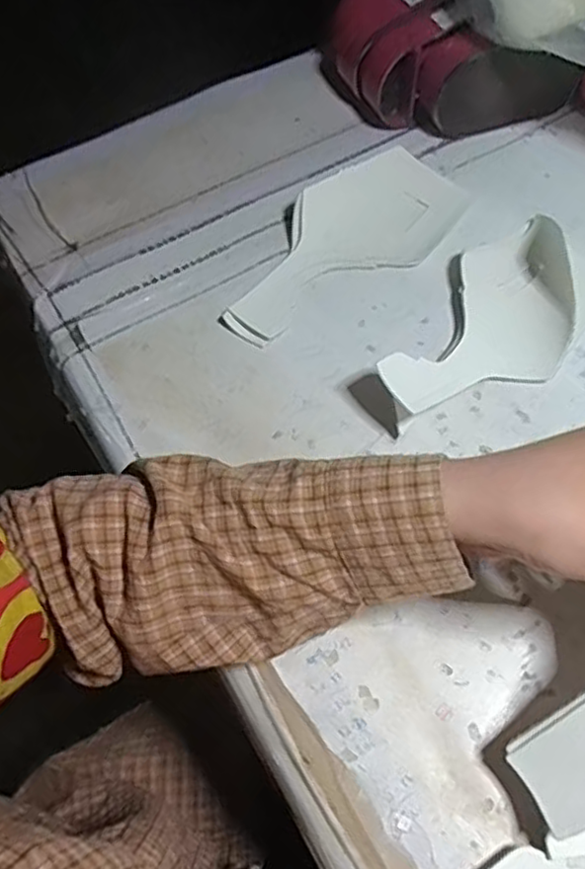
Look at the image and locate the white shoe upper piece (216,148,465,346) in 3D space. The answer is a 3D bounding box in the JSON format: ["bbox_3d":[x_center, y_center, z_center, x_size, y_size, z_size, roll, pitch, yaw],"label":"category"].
[{"bbox_3d":[0.037,-0.133,0.458,0.084,0.020,0.200,38,69,21],"label":"white shoe upper piece"}]

